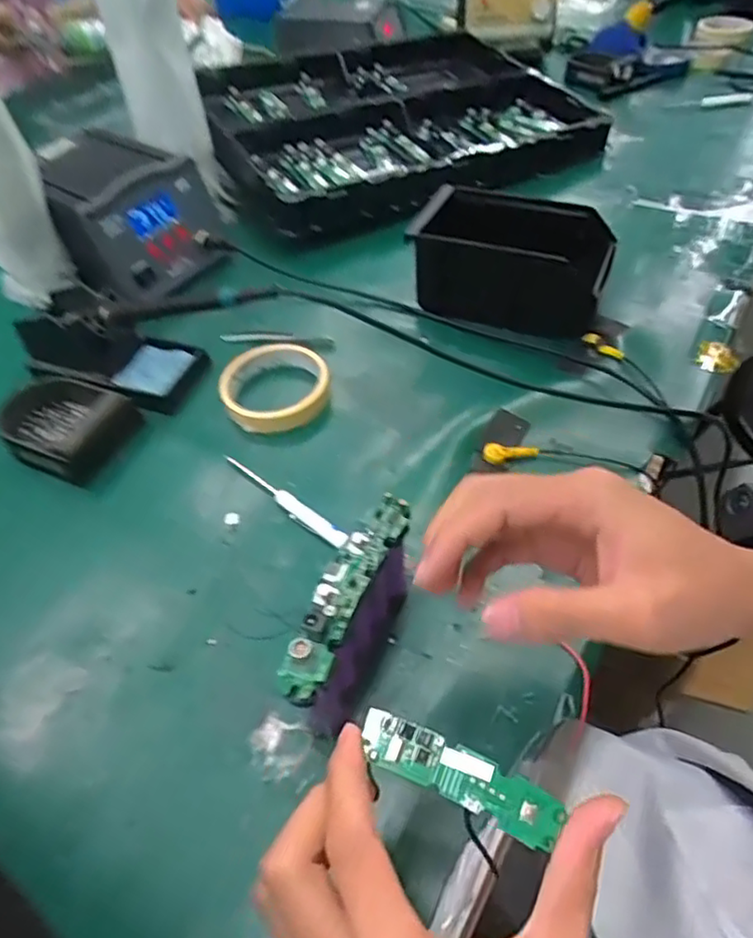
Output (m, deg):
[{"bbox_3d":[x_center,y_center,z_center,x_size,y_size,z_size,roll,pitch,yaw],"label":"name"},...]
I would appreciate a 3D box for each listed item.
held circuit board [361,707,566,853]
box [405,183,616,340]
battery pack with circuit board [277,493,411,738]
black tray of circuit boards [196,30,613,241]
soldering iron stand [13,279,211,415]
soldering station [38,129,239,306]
[{"bbox_3d":[0.030,0.115,0.232,0.078,0.005,0.020,20,57,20],"label":"held circuit board"},{"bbox_3d":[0.127,-0.195,0.565,0.166,0.076,0.103,17,53,18],"label":"box"},{"bbox_3d":[-0.012,0.082,0.338,0.025,0.094,0.116,18,53,18],"label":"battery pack with circuit board"},{"bbox_3d":[0.016,-0.488,0.839,0.501,0.078,0.445,-20,51,-13],"label":"black tray of circuit boards"},{"bbox_3d":[-0.235,-0.111,0.531,0.149,0.071,0.076,12,51,14],"label":"soldering iron stand"},{"bbox_3d":[-0.264,-0.272,0.645,0.142,0.098,0.199,-36,56,-24],"label":"soldering station"}]

